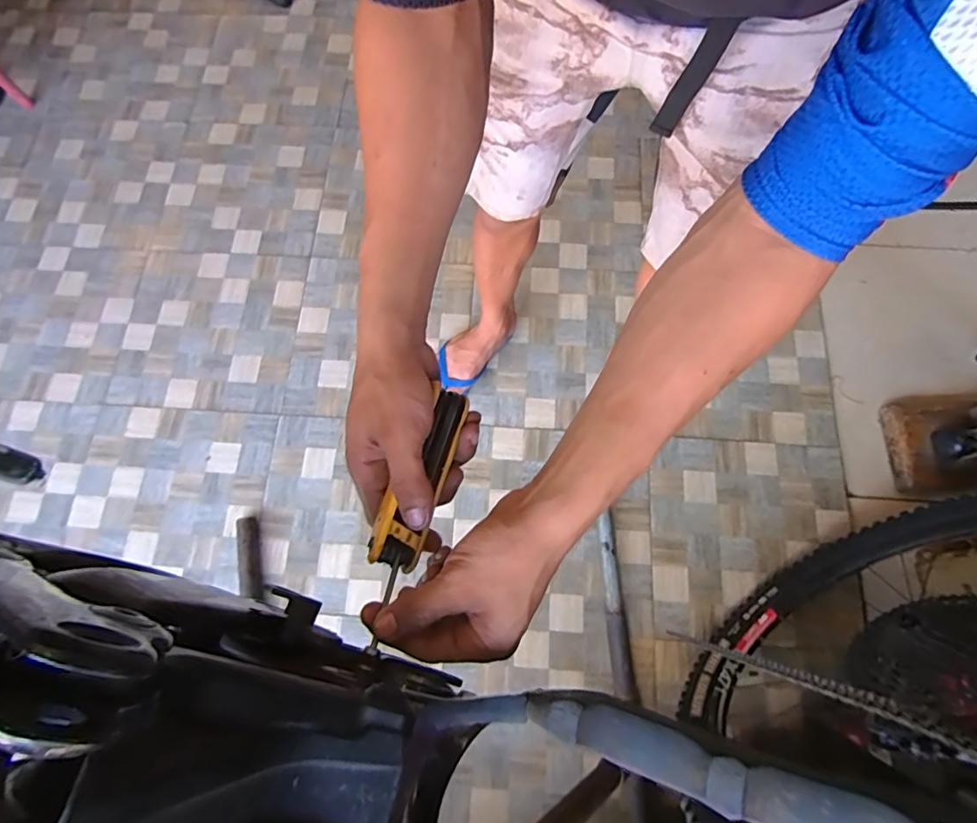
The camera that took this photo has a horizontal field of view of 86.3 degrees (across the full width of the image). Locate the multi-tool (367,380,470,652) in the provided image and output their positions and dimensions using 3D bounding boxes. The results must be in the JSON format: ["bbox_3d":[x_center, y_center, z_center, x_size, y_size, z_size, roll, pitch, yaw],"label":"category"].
[{"bbox_3d":[-0.052,0.063,0.351,0.032,0.015,0.171,20,71,7],"label":"multi-tool"}]

